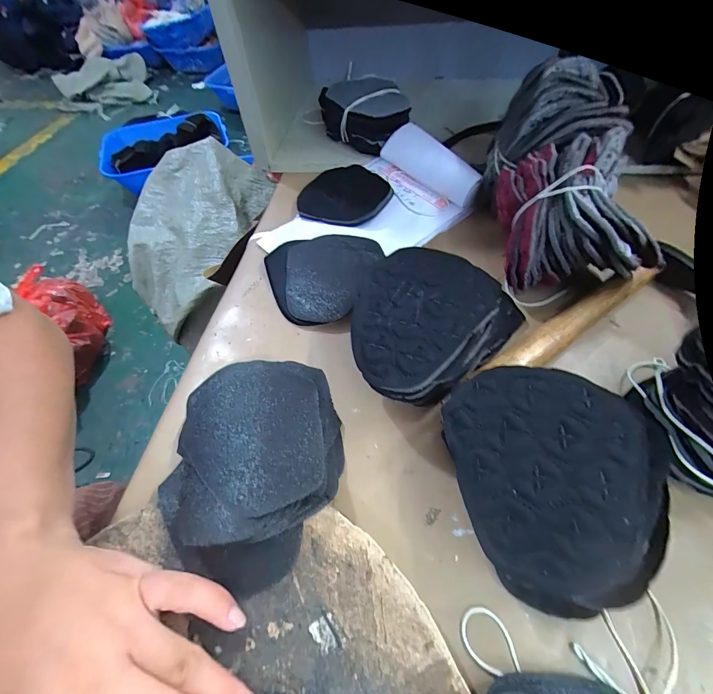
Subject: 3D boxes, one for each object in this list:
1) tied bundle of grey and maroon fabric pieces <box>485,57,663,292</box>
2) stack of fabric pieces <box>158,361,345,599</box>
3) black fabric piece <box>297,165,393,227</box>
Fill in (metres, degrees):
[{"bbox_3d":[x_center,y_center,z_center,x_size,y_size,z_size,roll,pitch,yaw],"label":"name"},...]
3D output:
[{"bbox_3d":[0.171,-0.139,0.280,0.101,0.111,0.176,4,56,7],"label":"tied bundle of grey and maroon fabric pieces"},{"bbox_3d":[-0.070,0.066,0.221,0.112,0.039,0.147,-3,56,2],"label":"stack of fabric pieces"},{"bbox_3d":[-0.014,-0.178,0.387,0.104,0.030,0.097,4,56,7],"label":"black fabric piece"}]

